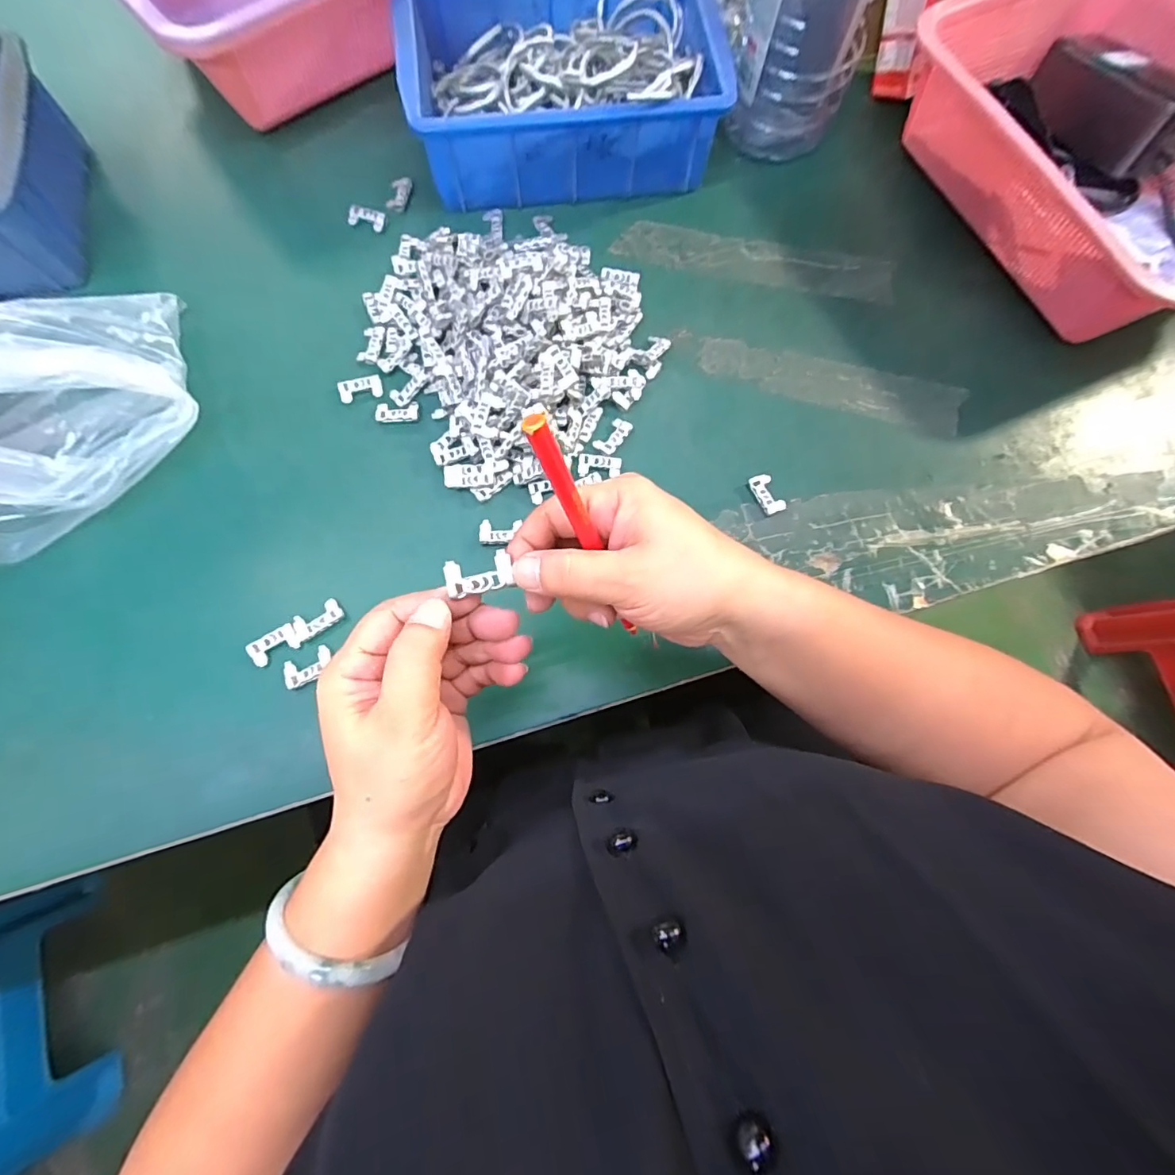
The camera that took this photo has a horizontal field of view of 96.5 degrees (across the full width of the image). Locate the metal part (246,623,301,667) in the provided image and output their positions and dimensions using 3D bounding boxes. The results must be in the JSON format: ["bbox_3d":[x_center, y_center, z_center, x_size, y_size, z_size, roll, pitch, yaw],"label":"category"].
[{"bbox_3d":[-0.200,0.037,0.336,0.030,0.007,0.017,-30,78,-9],"label":"metal part"}]

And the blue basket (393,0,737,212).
[{"bbox_3d":[-0.023,-0.418,0.428,0.242,0.067,0.187,-8,75,-4],"label":"blue basket"}]

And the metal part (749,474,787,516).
[{"bbox_3d":[0.128,-0.067,0.374,0.018,0.006,0.030,-28,78,-9],"label":"metal part"}]

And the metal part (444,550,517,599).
[{"bbox_3d":[-0.049,-0.006,0.236,0.030,0.005,0.016,-9,75,-10],"label":"metal part"}]

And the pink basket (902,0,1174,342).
[{"bbox_3d":[0.402,-0.336,0.408,0.225,0.090,0.299,-24,77,-8],"label":"pink basket"}]

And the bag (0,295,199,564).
[{"bbox_3d":[-0.360,-0.119,0.332,0.197,0.091,0.143,-31,78,-10],"label":"bag"}]

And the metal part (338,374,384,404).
[{"bbox_3d":[-0.168,-0.148,0.390,0.031,0.007,0.017,-16,76,-6],"label":"metal part"}]

